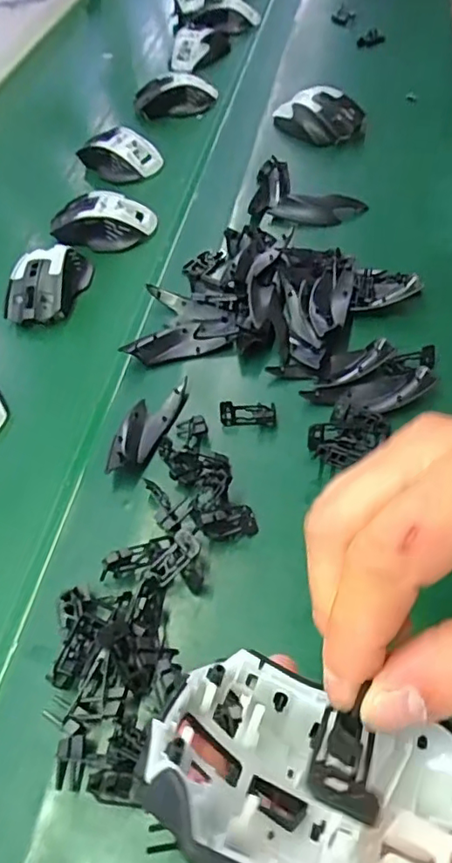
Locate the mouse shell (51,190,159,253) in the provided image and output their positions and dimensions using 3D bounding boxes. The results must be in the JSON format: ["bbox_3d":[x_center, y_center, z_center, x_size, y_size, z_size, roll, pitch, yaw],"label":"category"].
[{"bbox_3d":[-0.132,-0.228,0.605,0.107,0.040,0.050,-2,53,7],"label":"mouse shell"}]

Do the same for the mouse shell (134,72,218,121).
[{"bbox_3d":[-0.068,-0.455,0.766,0.108,0.045,0.053,-9,54,-1],"label":"mouse shell"}]

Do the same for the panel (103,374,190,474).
[{"bbox_3d":[-0.064,-0.007,0.439,0.035,0.021,0.099,17,57,17],"label":"panel"}]

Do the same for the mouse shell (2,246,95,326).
[{"bbox_3d":[-0.179,-0.150,0.555,0.061,0.039,0.100,6,54,13],"label":"mouse shell"}]

